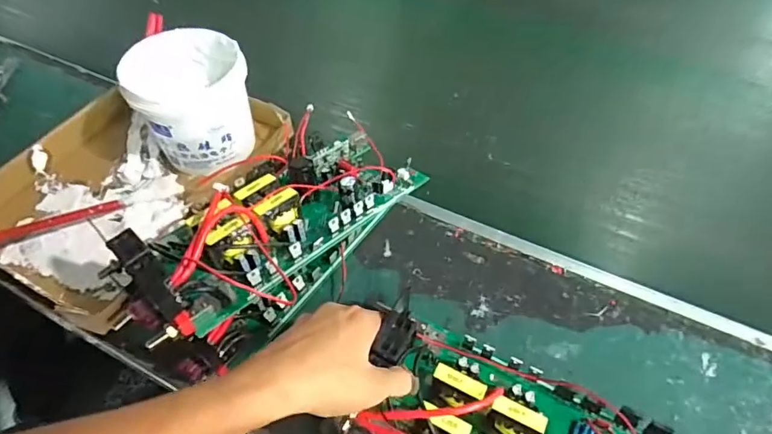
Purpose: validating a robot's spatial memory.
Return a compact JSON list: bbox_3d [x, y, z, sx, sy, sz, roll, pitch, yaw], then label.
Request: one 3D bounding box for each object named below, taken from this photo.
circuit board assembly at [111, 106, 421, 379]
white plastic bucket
[{"bbox_3d":[-0.097,0.002,0.451,0.131,0.121,0.293,35,60,24],"label":"circuit board assembly"},{"bbox_3d":[-0.210,-0.119,0.544,0.125,0.139,0.110,-13,53,-10],"label":"white plastic bucket"}]

